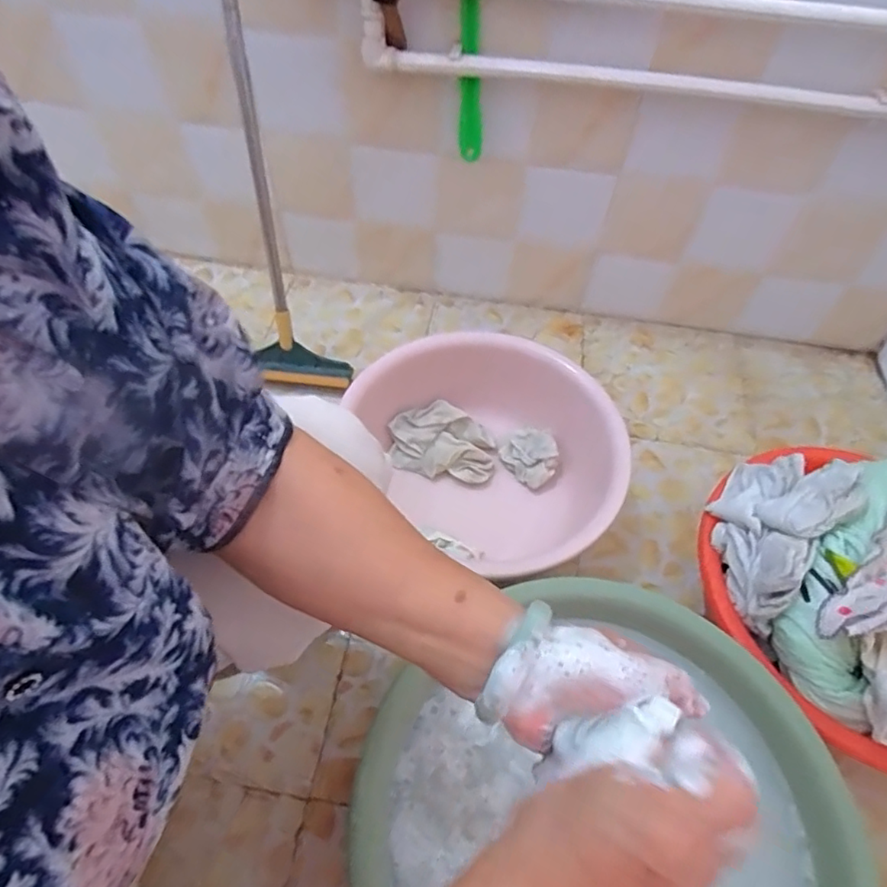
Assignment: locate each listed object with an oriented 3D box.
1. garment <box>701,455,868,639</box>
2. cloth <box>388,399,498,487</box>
[{"bbox_3d":[0.402,0.095,0.706,0.132,0.089,0.227,34,59,27],"label":"garment"},{"bbox_3d":[0.000,-0.001,0.943,0.172,0.031,0.124,8,74,-3],"label":"cloth"}]

